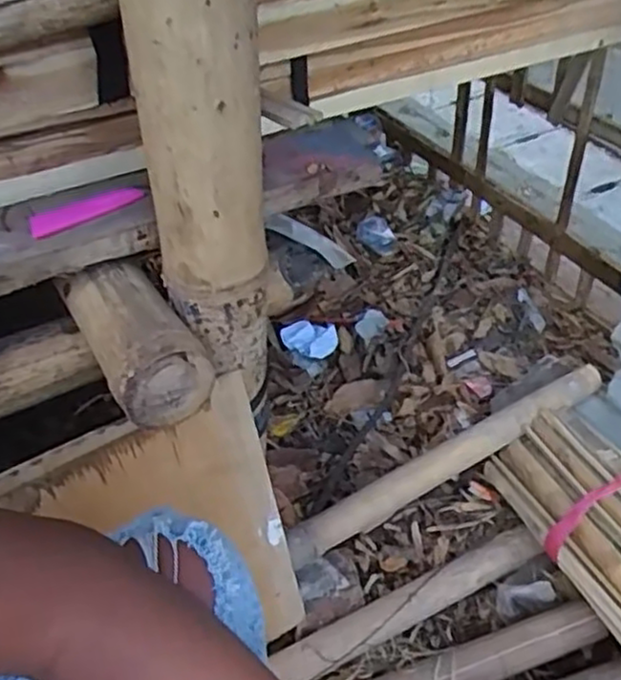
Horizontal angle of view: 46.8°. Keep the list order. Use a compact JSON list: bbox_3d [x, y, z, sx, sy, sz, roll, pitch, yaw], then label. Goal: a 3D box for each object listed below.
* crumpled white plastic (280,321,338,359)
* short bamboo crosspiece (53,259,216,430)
[{"bbox_3d":[-0.004,-0.002,1.337,0.103,0.025,0.080,2,44,3],"label":"crumpled white plastic"},{"bbox_3d":[-0.146,-0.004,0.601,0.078,0.073,0.150,-22,48,-20],"label":"short bamboo crosspiece"}]

